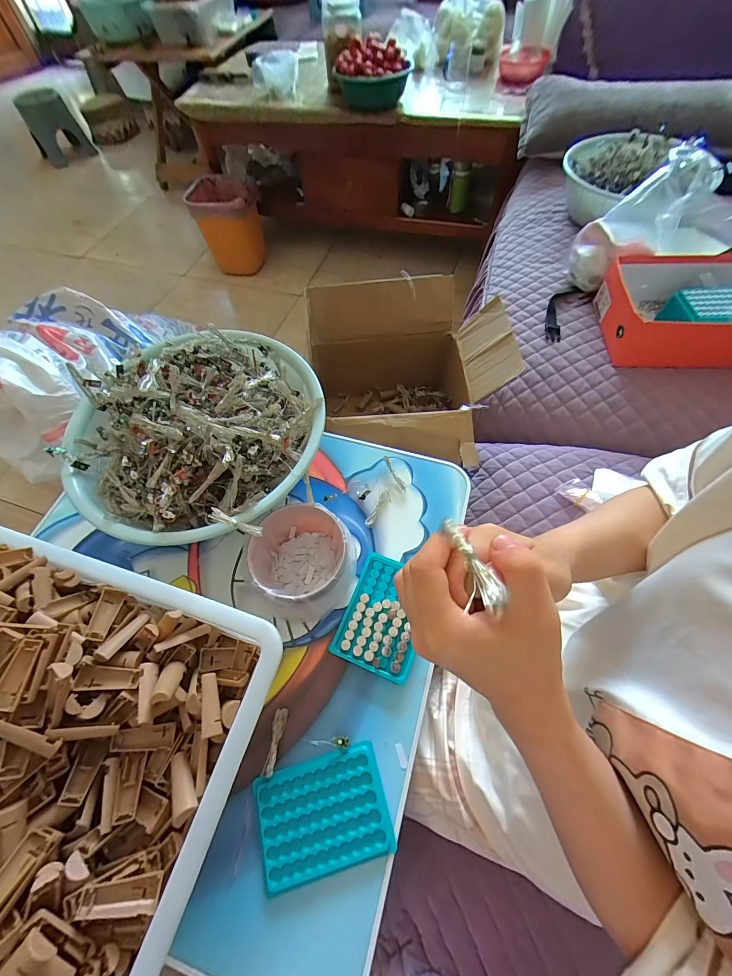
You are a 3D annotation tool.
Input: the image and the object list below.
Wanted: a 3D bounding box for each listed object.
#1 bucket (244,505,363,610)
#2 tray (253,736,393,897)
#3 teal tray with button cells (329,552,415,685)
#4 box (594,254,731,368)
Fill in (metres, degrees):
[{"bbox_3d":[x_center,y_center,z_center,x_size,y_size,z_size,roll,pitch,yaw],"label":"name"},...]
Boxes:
[{"bbox_3d":[-0.076,0.089,0.462,0.123,0.089,0.112,-2,61,3],"label":"bucket"},{"bbox_3d":[-0.045,0.334,0.376,0.131,0.008,0.093,-16,62,-5],"label":"tray"},{"bbox_3d":[0.023,0.158,0.460,0.096,0.017,0.133,18,64,13],"label":"teal tray with button cells"},{"bbox_3d":[0.614,-0.319,0.681,0.305,0.108,0.207,4,62,6],"label":"box"}]

